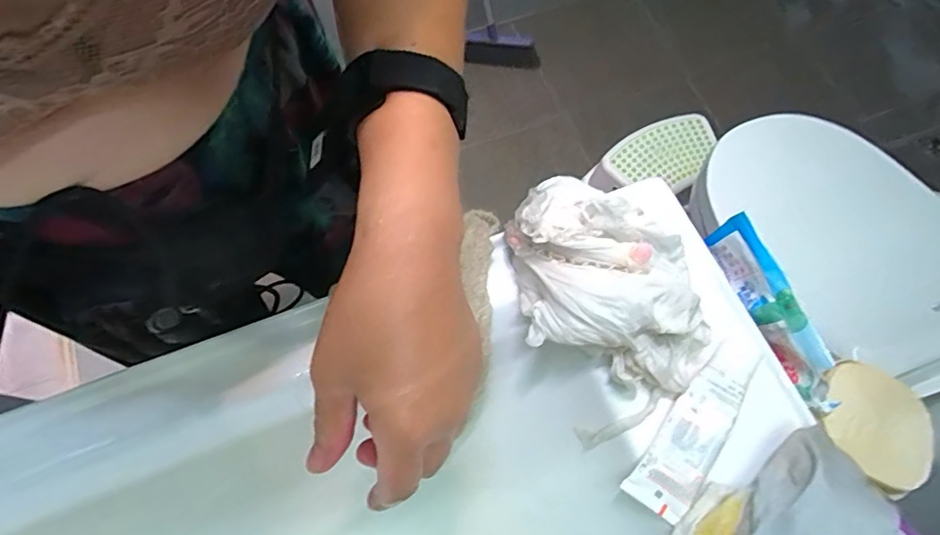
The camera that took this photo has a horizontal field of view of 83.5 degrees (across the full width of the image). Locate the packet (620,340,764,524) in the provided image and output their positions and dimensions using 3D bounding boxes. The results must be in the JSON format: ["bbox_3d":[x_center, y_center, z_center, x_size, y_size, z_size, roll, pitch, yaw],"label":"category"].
[{"bbox_3d":[0.160,0.110,0.370,0.039,0.014,0.133,33,83,13],"label":"packet"}]

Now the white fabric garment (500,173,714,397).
[{"bbox_3d":[0.101,0.011,0.373,0.161,0.074,0.103,26,68,10],"label":"white fabric garment"}]

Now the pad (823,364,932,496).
[{"bbox_3d":[0.300,0.115,0.388,0.065,0.017,0.087,-31,70,-14],"label":"pad"}]

